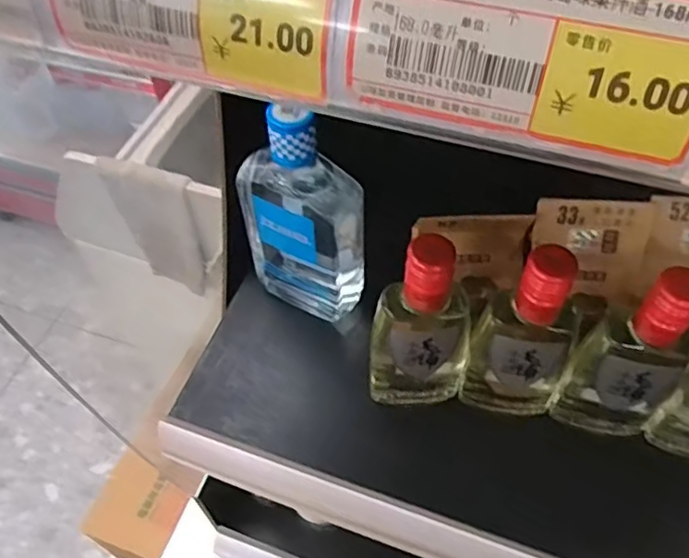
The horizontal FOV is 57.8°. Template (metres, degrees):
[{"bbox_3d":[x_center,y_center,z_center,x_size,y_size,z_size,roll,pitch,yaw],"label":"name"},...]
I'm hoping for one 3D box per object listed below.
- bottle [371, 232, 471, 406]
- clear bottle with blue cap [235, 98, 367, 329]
[{"bbox_3d":[0.049,0.035,0.397,0.061,0.164,0.027,-1,53,2],"label":"bottle"},{"bbox_3d":[-0.031,-0.045,0.441,0.086,0.187,0.042,20,57,16],"label":"clear bottle with blue cap"}]

